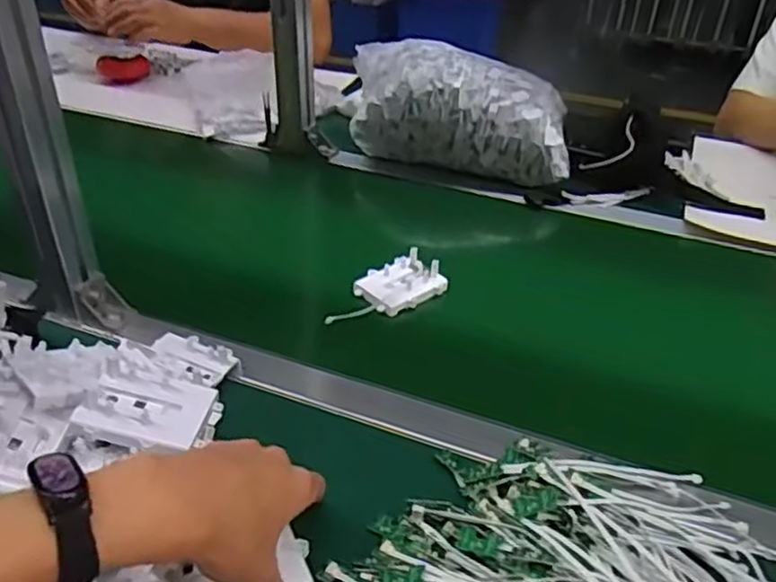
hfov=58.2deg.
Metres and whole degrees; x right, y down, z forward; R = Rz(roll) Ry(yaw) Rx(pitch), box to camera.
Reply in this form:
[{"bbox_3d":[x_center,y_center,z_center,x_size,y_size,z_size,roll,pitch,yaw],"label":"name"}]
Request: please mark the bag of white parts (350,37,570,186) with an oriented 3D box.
[{"bbox_3d":[0.099,-0.257,0.975,0.302,0.136,0.164,8,36,11],"label":"bag of white parts"}]

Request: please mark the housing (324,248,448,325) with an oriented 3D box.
[{"bbox_3d":[-0.011,0.000,0.725,0.146,0.026,0.060,-24,42,-30],"label":"housing"}]

